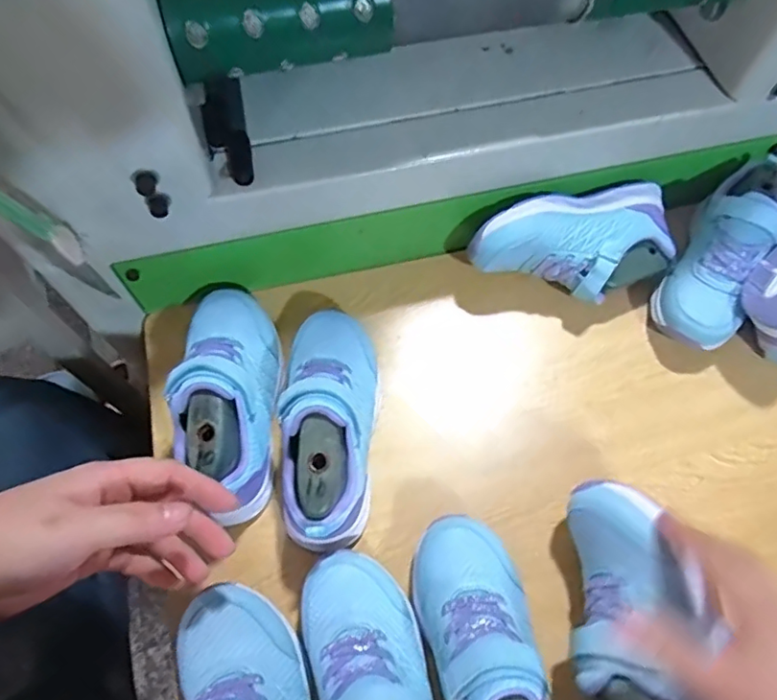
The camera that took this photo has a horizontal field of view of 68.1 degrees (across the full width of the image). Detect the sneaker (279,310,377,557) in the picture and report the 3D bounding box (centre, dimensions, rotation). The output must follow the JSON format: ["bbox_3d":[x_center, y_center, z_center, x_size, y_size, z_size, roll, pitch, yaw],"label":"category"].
[{"bbox_3d":[-0.048,0.052,0.443,0.077,0.098,0.187,2,53,-1],"label":"sneaker"}]

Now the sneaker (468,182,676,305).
[{"bbox_3d":[0.167,-0.085,0.514,0.178,0.077,0.082,-15,68,-8],"label":"sneaker"}]

